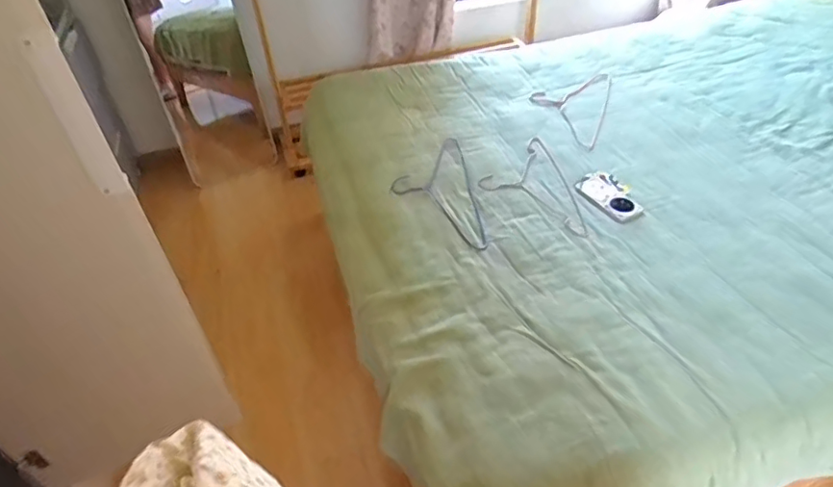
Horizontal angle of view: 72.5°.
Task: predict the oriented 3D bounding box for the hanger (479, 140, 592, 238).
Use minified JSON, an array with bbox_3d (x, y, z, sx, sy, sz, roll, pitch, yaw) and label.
[{"bbox_3d":[0.271,-0.156,1.437,0.217,0.010,0.403,-5,43,0],"label":"hanger"}]

